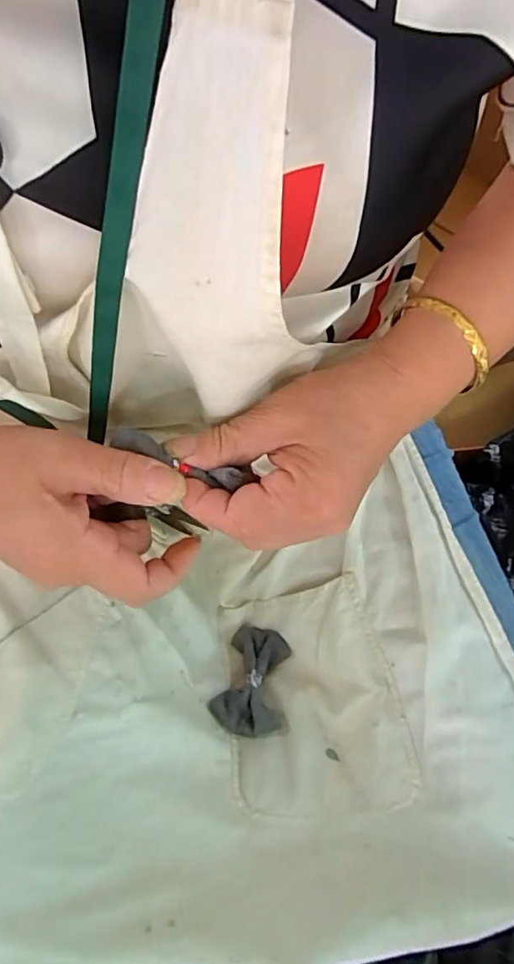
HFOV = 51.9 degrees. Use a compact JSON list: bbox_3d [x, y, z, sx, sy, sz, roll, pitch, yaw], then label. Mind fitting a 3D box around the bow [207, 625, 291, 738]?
[{"bbox_3d":[-0.003,0.143,0.382,0.050,0.016,0.075,9,52,3],"label":"bow"}]

